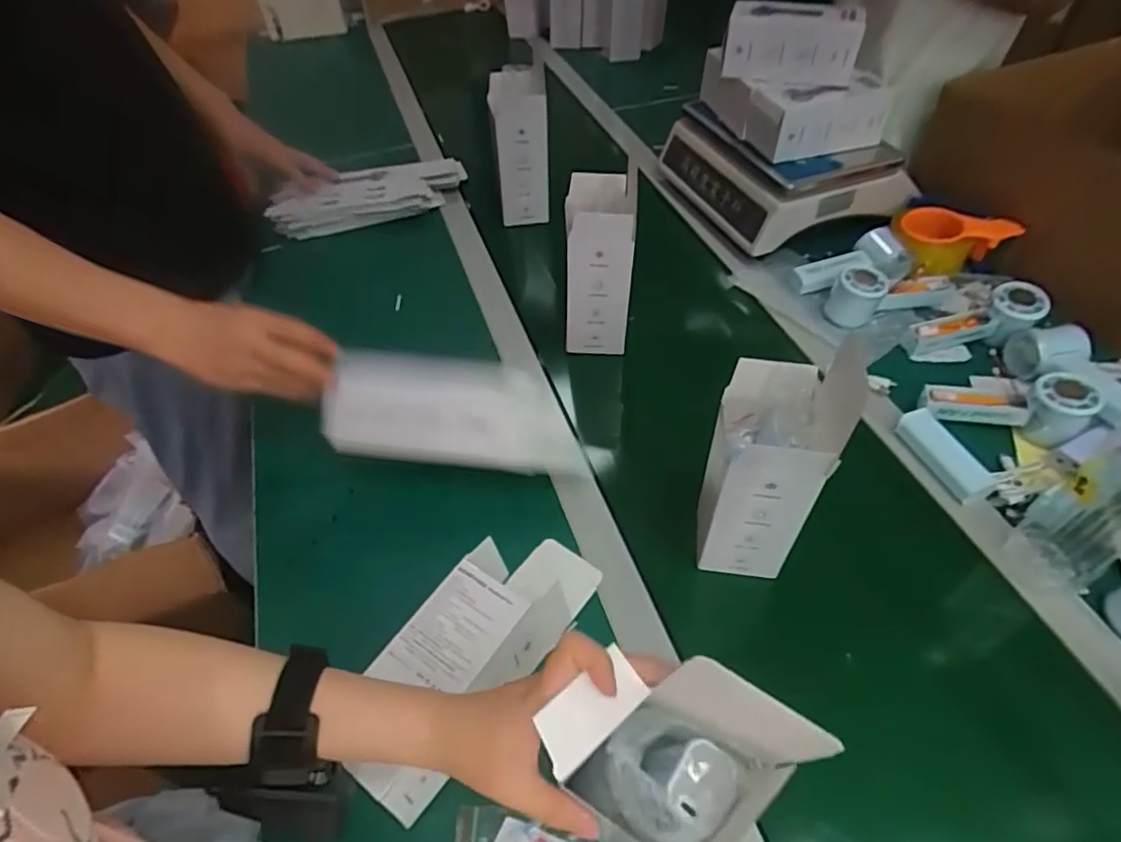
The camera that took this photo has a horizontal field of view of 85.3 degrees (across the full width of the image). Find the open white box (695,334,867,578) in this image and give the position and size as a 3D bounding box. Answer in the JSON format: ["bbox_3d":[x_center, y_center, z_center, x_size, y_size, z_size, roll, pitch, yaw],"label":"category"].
[{"bbox_3d":[0.165,0.036,0.495,0.084,0.211,0.085,16,53,17],"label":"open white box"}]

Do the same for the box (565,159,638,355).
[{"bbox_3d":[0.045,-0.177,0.712,0.073,0.188,0.088,2,50,6],"label":"box"}]

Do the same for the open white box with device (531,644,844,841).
[{"bbox_3d":[0.050,0.168,0.298,0.109,0.110,0.076,27,56,24],"label":"open white box with device"}]

